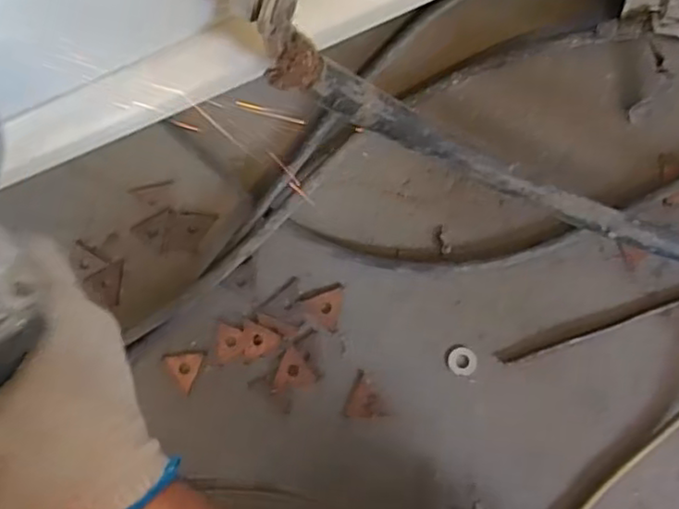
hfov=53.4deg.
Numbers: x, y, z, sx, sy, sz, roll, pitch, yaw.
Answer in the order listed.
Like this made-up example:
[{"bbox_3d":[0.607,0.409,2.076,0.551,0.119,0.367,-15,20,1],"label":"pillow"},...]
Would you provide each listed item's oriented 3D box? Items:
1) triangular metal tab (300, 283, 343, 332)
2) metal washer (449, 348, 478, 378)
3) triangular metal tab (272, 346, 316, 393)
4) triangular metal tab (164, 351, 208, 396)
[{"bbox_3d":[-0.017,0.045,0.605,0.037,0.004,0.041,9,82,12],"label":"triangular metal tab"},{"bbox_3d":[0.106,0.092,0.581,0.024,0.004,0.024,-2,80,11],"label":"metal washer"},{"bbox_3d":[-0.044,0.101,0.598,0.039,0.004,0.034,-17,77,8],"label":"triangular metal tab"},{"bbox_3d":[-0.145,0.102,0.615,0.035,0.004,0.039,23,85,14],"label":"triangular metal tab"}]

